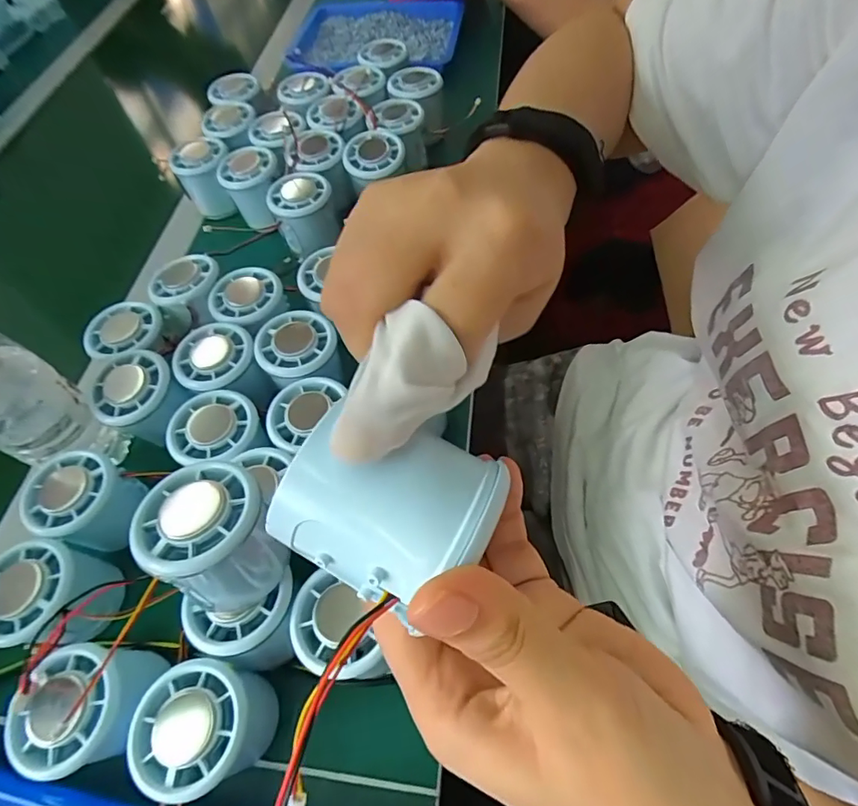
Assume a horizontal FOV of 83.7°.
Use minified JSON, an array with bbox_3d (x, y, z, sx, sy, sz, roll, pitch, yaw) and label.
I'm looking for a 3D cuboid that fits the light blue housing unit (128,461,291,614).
[{"bbox_3d":[-0.104,0.065,0.238,0.053,0.059,0.059,-29,60,-10],"label":"light blue housing unit"}]

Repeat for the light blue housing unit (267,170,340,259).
[{"bbox_3d":[-0.115,-0.173,0.448,0.054,0.064,0.063,-21,59,-5],"label":"light blue housing unit"}]

